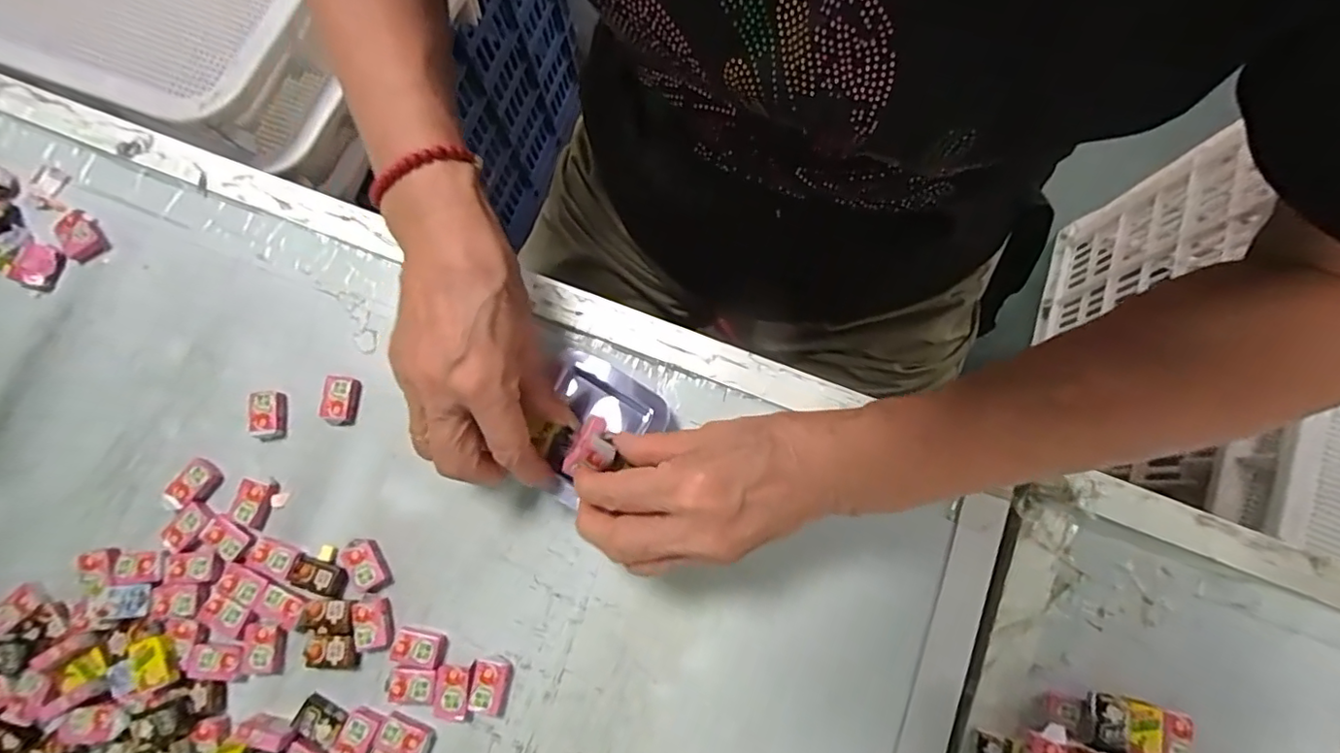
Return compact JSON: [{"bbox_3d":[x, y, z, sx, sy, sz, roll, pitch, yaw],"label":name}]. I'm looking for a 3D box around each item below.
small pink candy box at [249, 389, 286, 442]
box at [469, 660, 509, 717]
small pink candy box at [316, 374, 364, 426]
[{"bbox_3d":[-0.237,0.023,0.336,0.018,0.008,0.029,-2,77,0],"label":"small pink candy box"},{"bbox_3d":[-0.097,0.168,0.306,0.018,0.008,0.027,12,78,3],"label":"box"},{"bbox_3d":[-0.197,0.015,0.338,0.021,0.009,0.028,6,77,2],"label":"small pink candy box"}]

